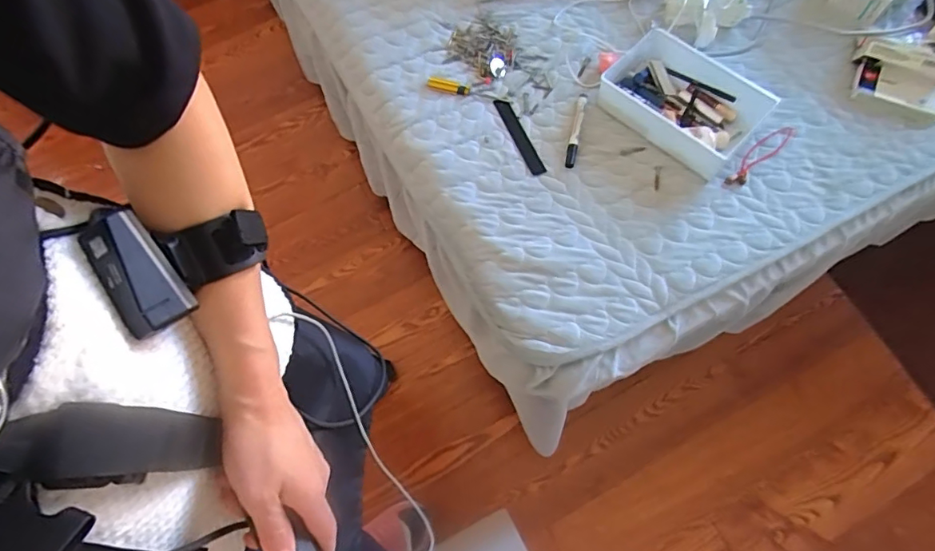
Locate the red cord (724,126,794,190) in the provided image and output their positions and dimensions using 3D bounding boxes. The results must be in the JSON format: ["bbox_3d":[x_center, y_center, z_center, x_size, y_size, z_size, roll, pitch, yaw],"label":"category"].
[{"bbox_3d":[0.440,-0.181,0.793,0.163,0.014,0.032,-41,75,-11],"label":"red cord"}]

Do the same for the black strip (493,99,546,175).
[{"bbox_3d":[0.082,-0.219,0.817,0.021,0.008,0.149,-22,72,-6],"label":"black strip"}]

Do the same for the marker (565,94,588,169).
[{"bbox_3d":[0.169,-0.227,0.805,0.015,0.013,0.134,12,72,6],"label":"marker"}]

